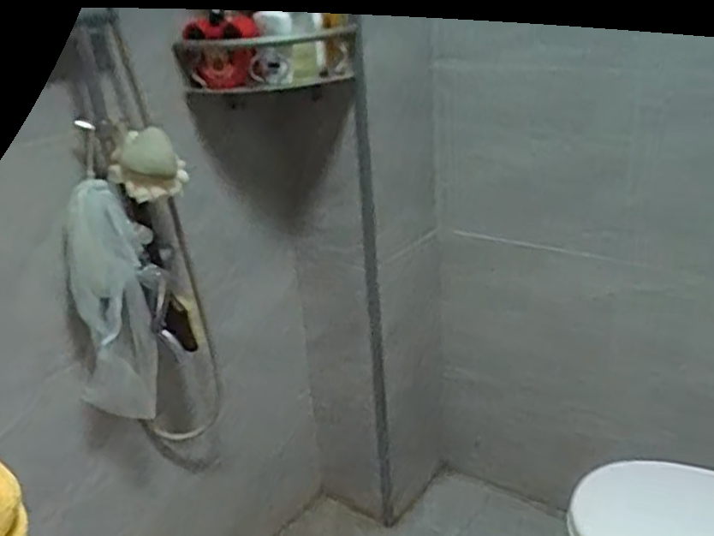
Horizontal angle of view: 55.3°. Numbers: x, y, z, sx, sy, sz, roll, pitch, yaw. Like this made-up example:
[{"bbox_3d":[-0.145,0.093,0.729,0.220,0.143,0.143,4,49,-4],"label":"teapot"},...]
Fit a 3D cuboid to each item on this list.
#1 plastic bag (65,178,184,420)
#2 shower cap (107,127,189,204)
[{"bbox_3d":[-0.423,0.063,1.208,0.148,0.419,0.081,-25,31,-37],"label":"plastic bag"},{"bbox_3d":[-0.360,-0.177,1.181,0.105,0.102,0.091,-3,25,5],"label":"shower cap"}]

